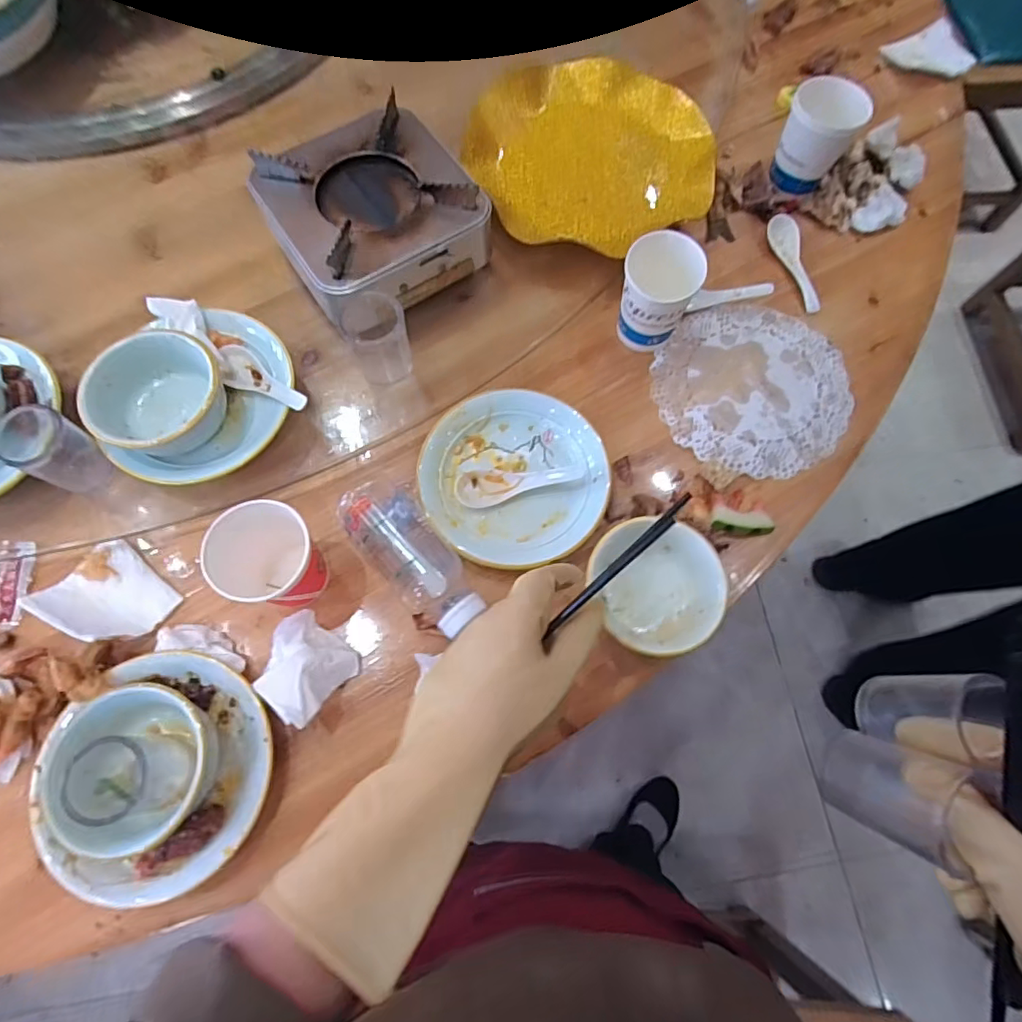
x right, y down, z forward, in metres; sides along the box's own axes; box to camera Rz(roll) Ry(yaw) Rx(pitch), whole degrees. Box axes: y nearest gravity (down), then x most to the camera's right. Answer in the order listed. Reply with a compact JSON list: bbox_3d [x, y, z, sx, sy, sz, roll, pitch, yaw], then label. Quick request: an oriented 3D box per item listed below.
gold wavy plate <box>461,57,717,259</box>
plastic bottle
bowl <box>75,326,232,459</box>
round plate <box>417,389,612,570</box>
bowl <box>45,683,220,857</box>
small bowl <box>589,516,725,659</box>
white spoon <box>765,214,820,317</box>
[{"bbox_3d":[0.088,-0.404,0.639,0.264,0.052,0.274,0,70,-1],"label":"gold wavy plate"},{"bbox_3d":[-0.087,0.033,0.477,0.063,0.056,0.164,-32,75,-12],"label":"plastic bottle"},{"bbox_3d":[-0.302,-0.100,0.480,0.109,0.049,0.092,-4,70,-2],"label":"bowl"},{"bbox_3d":[0.002,-0.031,0.518,0.162,0.027,0.166,1,70,-2],"label":"round plate"},{"bbox_3d":[-0.271,0.185,0.409,0.093,0.059,0.106,-1,71,-2],"label":"bowl"},{"bbox_3d":[0.120,0.063,0.464,0.098,0.054,0.107,1,70,-2],"label":"small bowl"},{"bbox_3d":[0.312,-0.270,0.613,0.028,0.022,0.122,-9,71,-5],"label":"white spoon"}]

